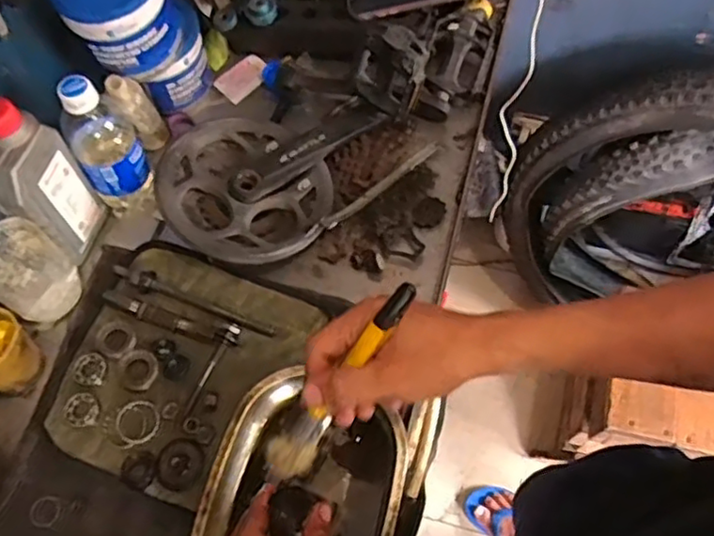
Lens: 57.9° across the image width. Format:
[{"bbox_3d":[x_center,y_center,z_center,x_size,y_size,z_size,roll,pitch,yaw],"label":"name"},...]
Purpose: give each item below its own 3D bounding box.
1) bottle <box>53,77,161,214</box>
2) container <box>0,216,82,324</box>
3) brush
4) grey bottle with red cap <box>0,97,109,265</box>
[{"bbox_3d":[-0.248,-0.123,0.647,0.060,0.165,0.068,-9,63,-1],"label":"bottle"},{"bbox_3d":[-0.310,0.009,0.616,0.065,0.093,0.071,36,71,19],"label":"container"},{"bbox_3d":[-0.015,0.081,0.442,0.029,0.177,0.035,41,28,20],"label":"brush"},{"bbox_3d":[-0.302,-0.075,0.610,0.055,0.173,0.076,9,65,8],"label":"grey bottle with red cap"}]

